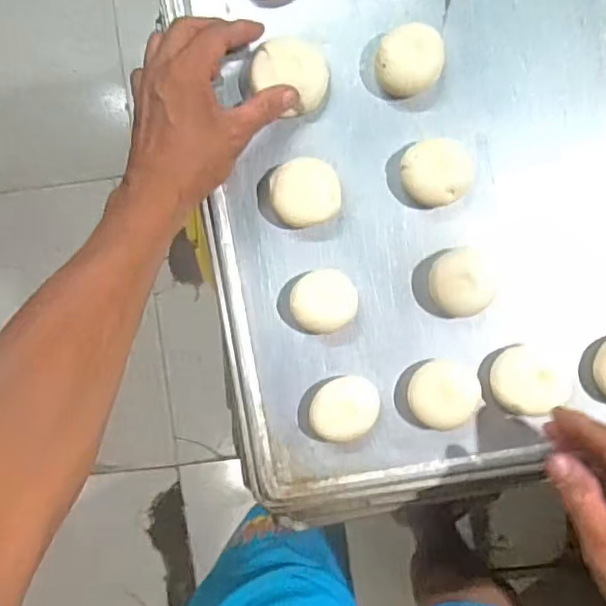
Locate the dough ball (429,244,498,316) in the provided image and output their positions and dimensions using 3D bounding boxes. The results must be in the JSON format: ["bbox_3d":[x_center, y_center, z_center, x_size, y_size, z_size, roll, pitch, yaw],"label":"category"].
[{"bbox_3d":[0.120,-0.016,0.429,0.053,0.027,0.047,-20,93,3],"label":"dough ball"}]

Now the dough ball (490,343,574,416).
[{"bbox_3d":[0.169,0.056,0.425,0.056,0.016,0.048,-14,93,3],"label":"dough ball"}]

